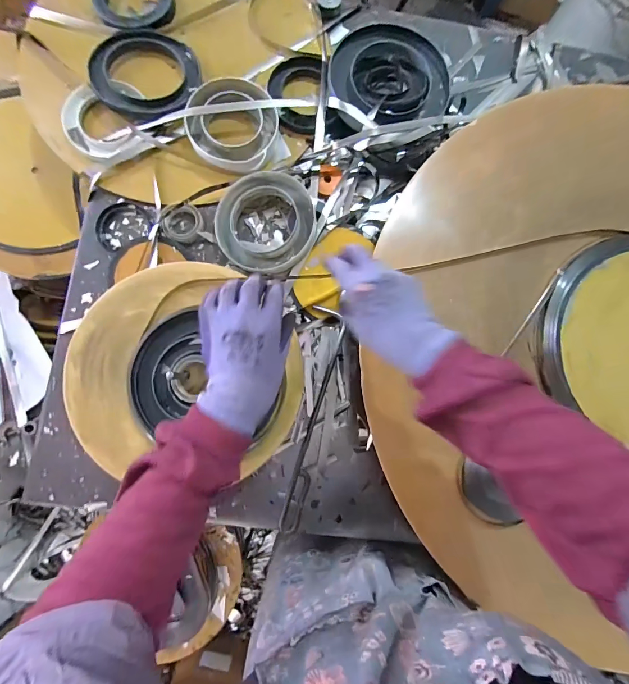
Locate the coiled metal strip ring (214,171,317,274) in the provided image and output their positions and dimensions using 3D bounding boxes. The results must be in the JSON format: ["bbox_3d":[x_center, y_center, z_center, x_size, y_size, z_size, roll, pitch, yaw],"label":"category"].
[{"bbox_3d":[-0.072,-0.175,0.487,0.143,0.034,0.139,0,84,-4],"label":"coiled metal strip ring"}]

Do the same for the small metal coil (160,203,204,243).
[{"bbox_3d":[-0.194,-0.176,0.486,0.056,0.020,0.054,0,84,-4],"label":"small metal coil"}]

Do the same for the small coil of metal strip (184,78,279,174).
[{"bbox_3d":[-0.124,-0.328,0.502,0.133,0.035,0.121,-6,84,-5],"label":"small coil of metal strip"}]

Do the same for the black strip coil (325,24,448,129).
[{"bbox_3d":[0.116,-0.419,0.521,0.181,0.025,0.153,-18,85,-6],"label":"black strip coil"}]

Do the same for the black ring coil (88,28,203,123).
[{"bbox_3d":[-0.257,-0.401,0.500,0.137,0.031,0.146,0,84,-4],"label":"black ring coil"}]

